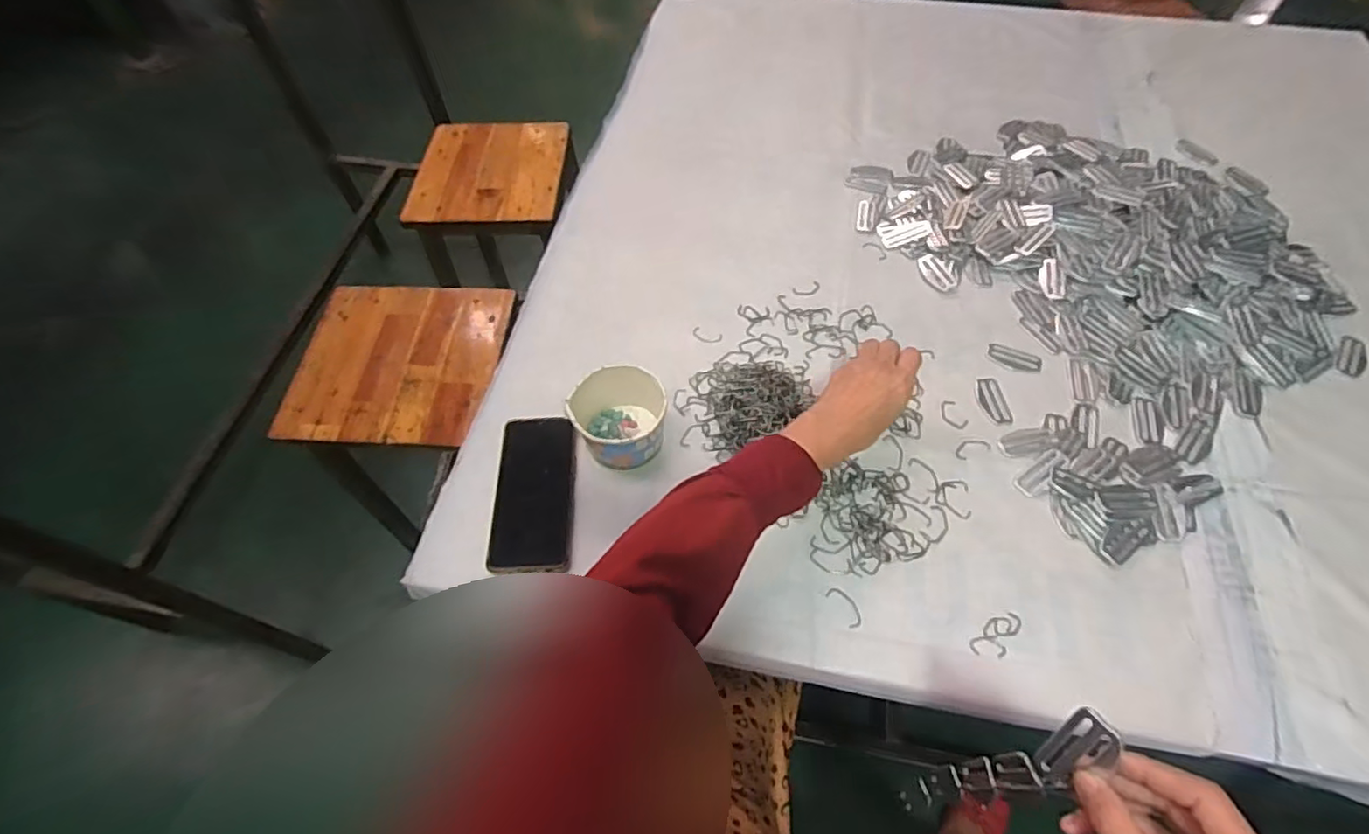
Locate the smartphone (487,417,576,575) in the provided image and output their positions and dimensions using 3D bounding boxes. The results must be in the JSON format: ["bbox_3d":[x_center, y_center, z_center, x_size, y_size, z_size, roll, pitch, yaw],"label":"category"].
[{"bbox_3d":[-0.152,0.077,0.620,0.077,0.017,0.168,-3,58,-1],"label":"smartphone"}]

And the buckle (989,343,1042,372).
[{"bbox_3d":[0.384,-0.069,0.709,0.058,0.005,0.024,23,61,14],"label":"buckle"}]

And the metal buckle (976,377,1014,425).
[{"bbox_3d":[0.342,-0.018,0.675,0.029,0.004,0.060,-5,58,-2],"label":"metal buckle"}]

